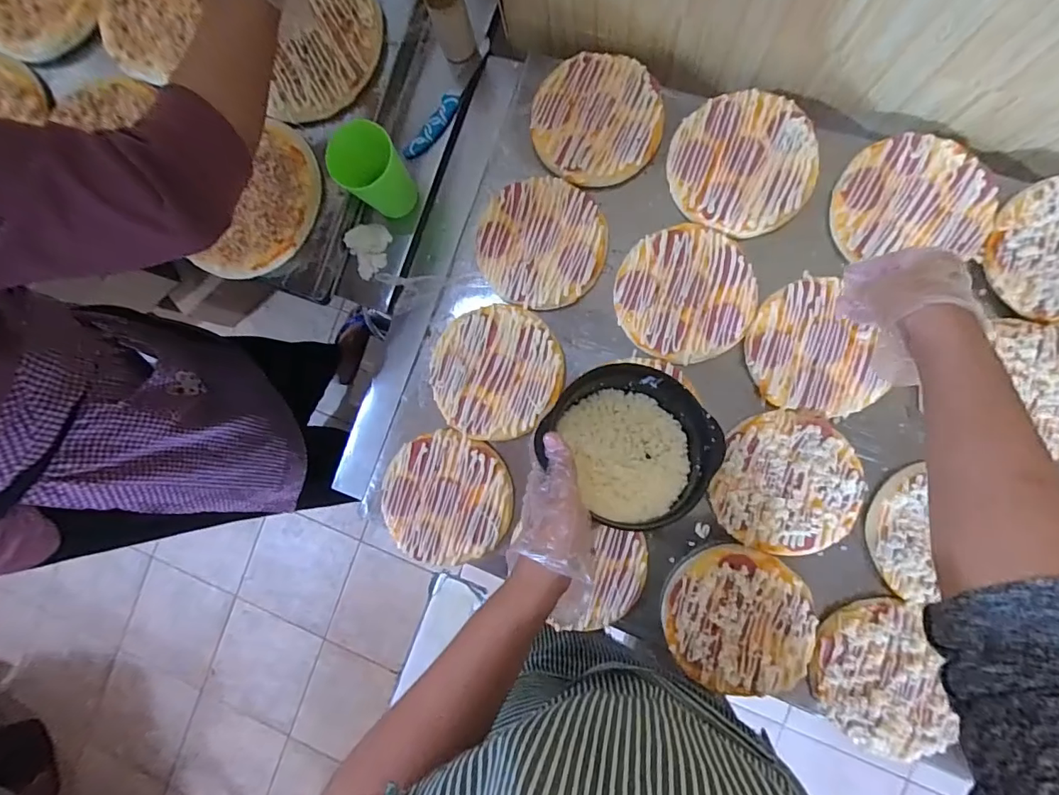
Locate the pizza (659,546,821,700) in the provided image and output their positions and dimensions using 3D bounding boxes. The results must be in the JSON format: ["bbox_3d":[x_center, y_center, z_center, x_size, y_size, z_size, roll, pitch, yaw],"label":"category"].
[{"bbox_3d":[0.220,0.234,0.514,0.150,0.007,0.142,0,87,8],"label":"pizza"}]

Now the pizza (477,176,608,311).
[{"bbox_3d":[0.013,-0.176,0.560,0.141,0.006,0.146,2,88,8],"label":"pizza"}]

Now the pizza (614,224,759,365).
[{"bbox_3d":[0.172,-0.113,0.544,0.142,0.014,0.148,0,87,8],"label":"pizza"}]

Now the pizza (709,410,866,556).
[{"bbox_3d":[0.273,0.090,0.519,0.140,0.011,0.146,18,90,8],"label":"pizza"}]

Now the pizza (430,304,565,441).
[{"bbox_3d":[-0.038,-0.029,0.565,0.147,0.008,0.150,0,87,8],"label":"pizza"}]

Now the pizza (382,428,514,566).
[{"bbox_3d":[-0.094,0.115,0.564,0.146,0.012,0.144,0,87,8],"label":"pizza"}]

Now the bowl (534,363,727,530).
[{"bbox_3d":[0.093,0.039,0.451,0.141,0.073,0.131,0,87,8],"label":"bowl"}]

